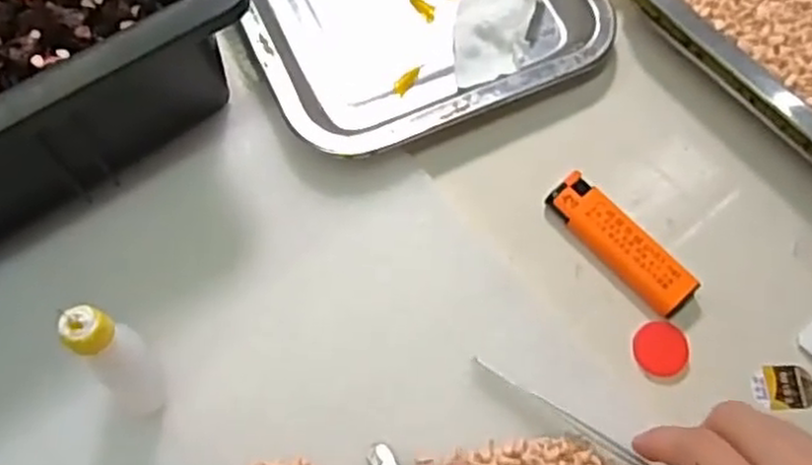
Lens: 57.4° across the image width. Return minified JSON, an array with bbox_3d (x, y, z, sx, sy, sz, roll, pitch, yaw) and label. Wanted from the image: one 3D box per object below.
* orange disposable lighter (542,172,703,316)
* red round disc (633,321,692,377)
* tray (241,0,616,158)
[{"bbox_3d":[0.104,0.006,0.361,0.023,0.013,0.080,-40,74,-13],"label":"orange disposable lighter"},{"bbox_3d":[0.120,0.055,0.348,0.025,0.006,0.024,0,70,0],"label":"red round disc"},{"bbox_3d":[-0.015,-0.168,0.417,0.179,0.018,0.249,-24,71,-8],"label":"tray"}]

